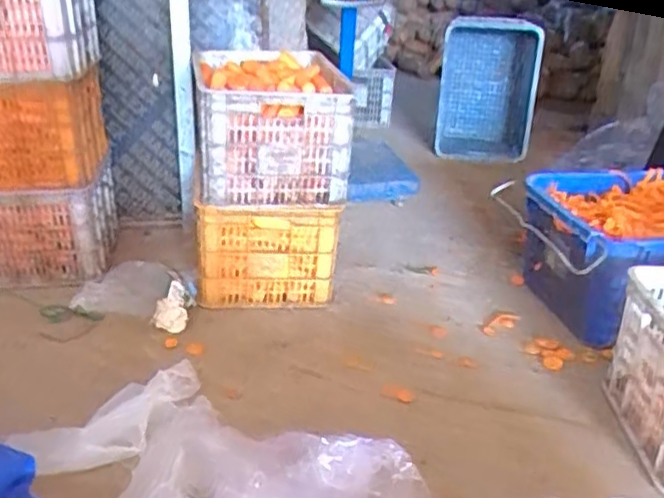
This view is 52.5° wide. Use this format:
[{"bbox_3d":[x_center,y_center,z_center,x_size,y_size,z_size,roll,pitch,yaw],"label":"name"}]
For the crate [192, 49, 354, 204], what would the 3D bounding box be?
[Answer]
[{"bbox_3d":[-0.170,-0.357,1.830,0.365,0.240,0.690,-3,25,-9],"label":"crate"}]

